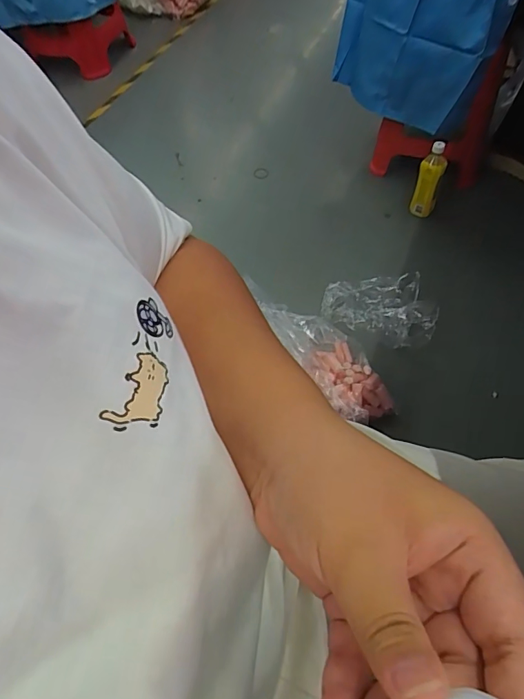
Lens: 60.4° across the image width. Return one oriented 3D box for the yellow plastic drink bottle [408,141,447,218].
[{"bbox_3d":[0.464,-0.463,1.261,0.066,0.220,0.063,20,61,17],"label":"yellow plastic drink bottle"}]

